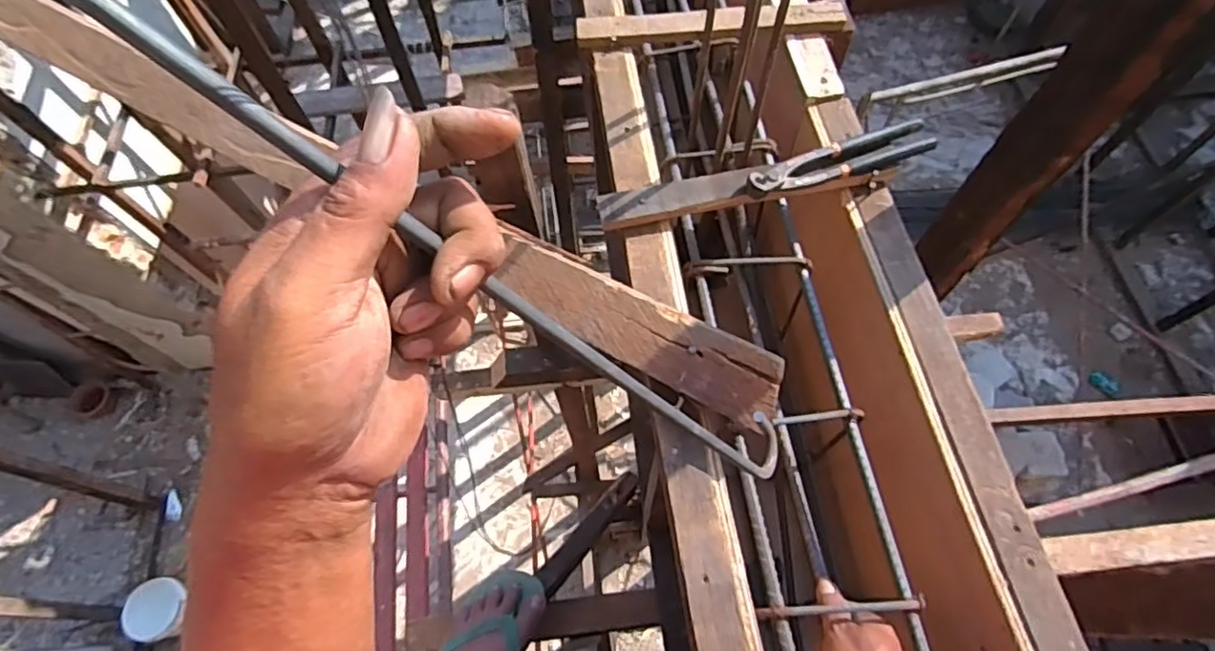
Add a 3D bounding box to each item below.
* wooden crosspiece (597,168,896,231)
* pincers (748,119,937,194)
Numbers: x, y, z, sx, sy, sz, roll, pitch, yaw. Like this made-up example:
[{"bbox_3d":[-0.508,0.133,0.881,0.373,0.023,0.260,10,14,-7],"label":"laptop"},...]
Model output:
[{"bbox_3d":[0.151,-0.151,0.677,0.320,0.022,0.044,-9,64,-2],"label":"wooden crosspiece"},{"bbox_3d":[0.251,-0.181,0.672,0.202,0.023,0.047,-14,65,-4],"label":"pincers"}]

